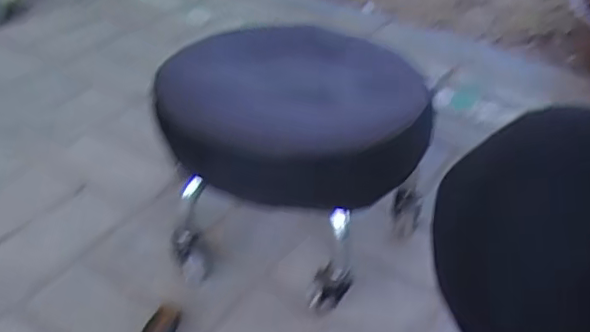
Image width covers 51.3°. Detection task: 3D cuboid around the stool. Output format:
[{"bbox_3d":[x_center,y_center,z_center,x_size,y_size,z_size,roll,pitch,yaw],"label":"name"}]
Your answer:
[{"bbox_3d":[-0.002,-0.016,0.753,0.287,0.221,0.288,7,38,5],"label":"stool"}]

